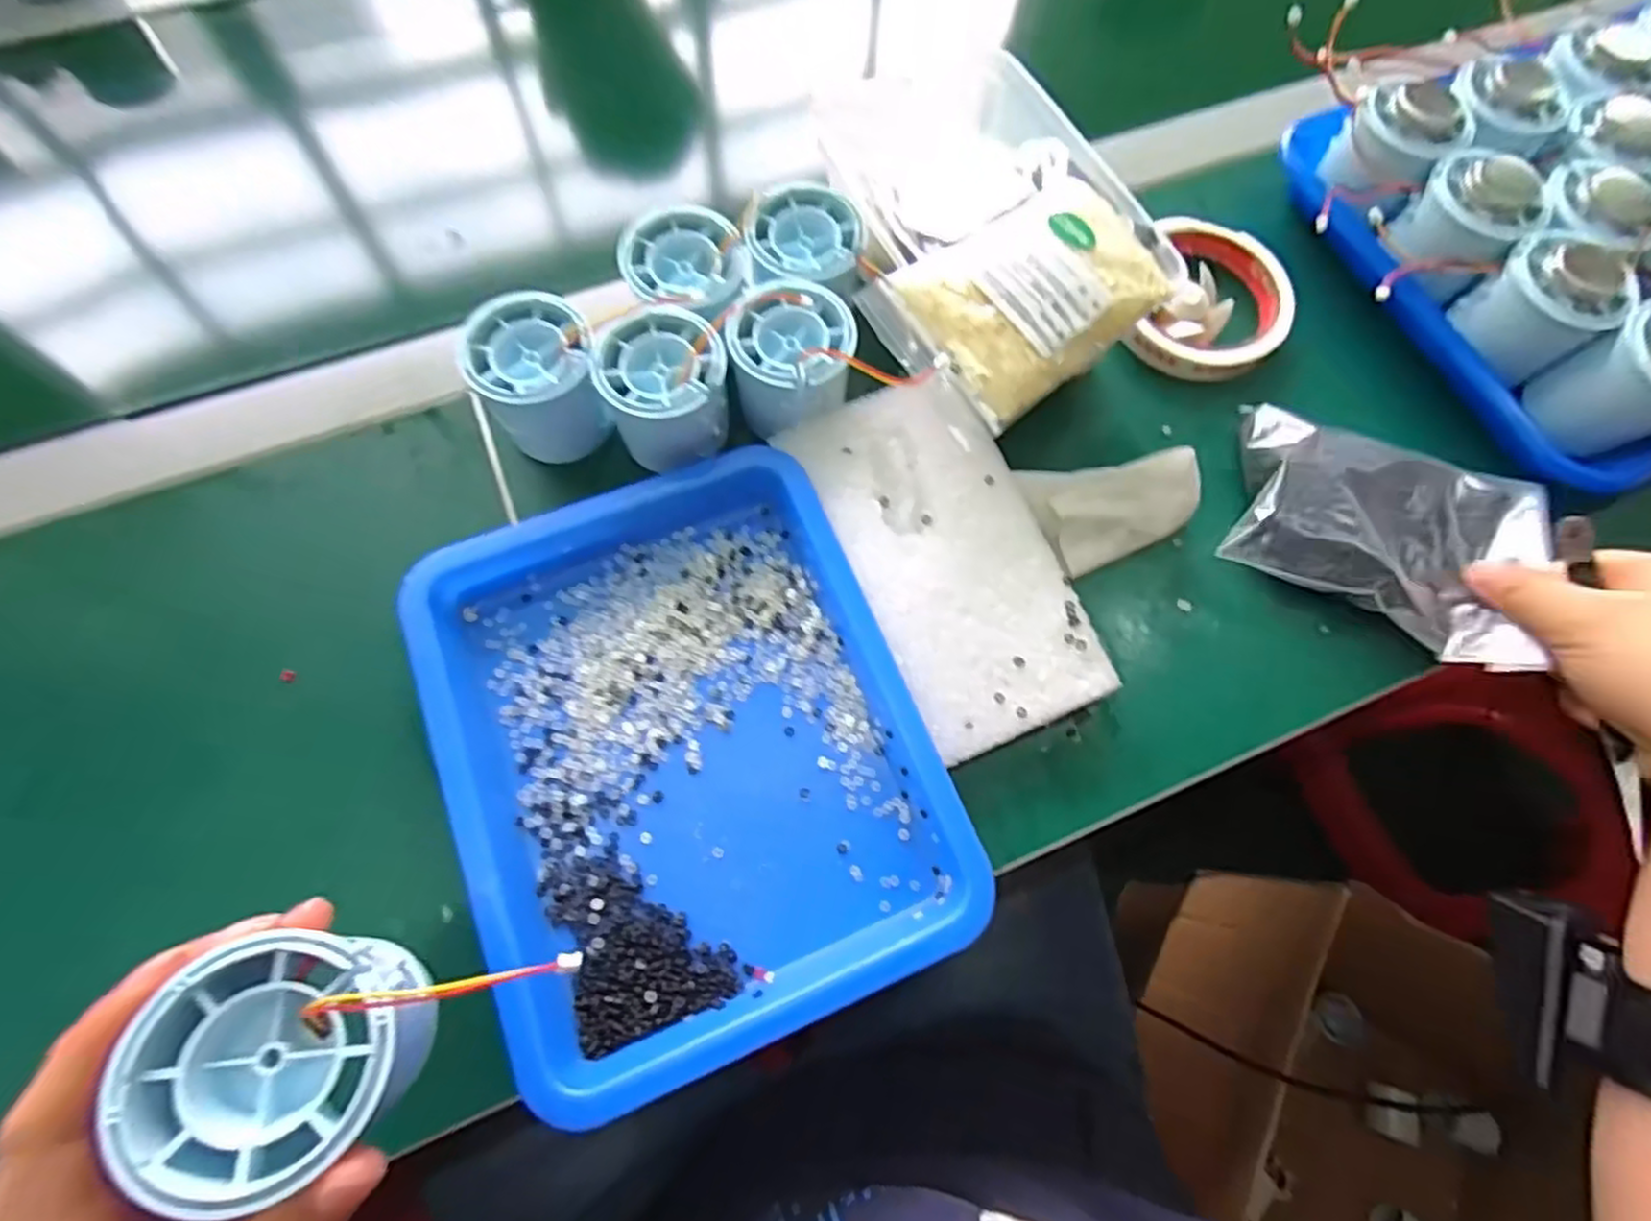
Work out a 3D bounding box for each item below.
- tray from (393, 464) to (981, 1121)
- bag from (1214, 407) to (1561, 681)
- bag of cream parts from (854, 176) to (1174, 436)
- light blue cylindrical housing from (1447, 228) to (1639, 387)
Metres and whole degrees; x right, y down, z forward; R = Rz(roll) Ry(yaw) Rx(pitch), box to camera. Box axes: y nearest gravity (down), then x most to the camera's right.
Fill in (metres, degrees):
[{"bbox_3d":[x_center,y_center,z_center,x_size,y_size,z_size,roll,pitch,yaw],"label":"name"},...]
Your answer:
[{"bbox_3d":[-0.053,0.053,0.284,0.175,0.049,0.213,-22,72,-10],"label":"tray"},{"bbox_3d":[0.249,-0.038,0.319,0.127,0.028,0.096,19,67,11],"label":"bag"},{"bbox_3d":[0.083,-0.130,0.300,0.117,0.028,0.075,-35,74,-14],"label":"bag of cream parts"},{"bbox_3d":[0.344,-0.149,0.344,0.053,0.047,0.053,0,72,-1],"label":"light blue cylindrical housing"}]

